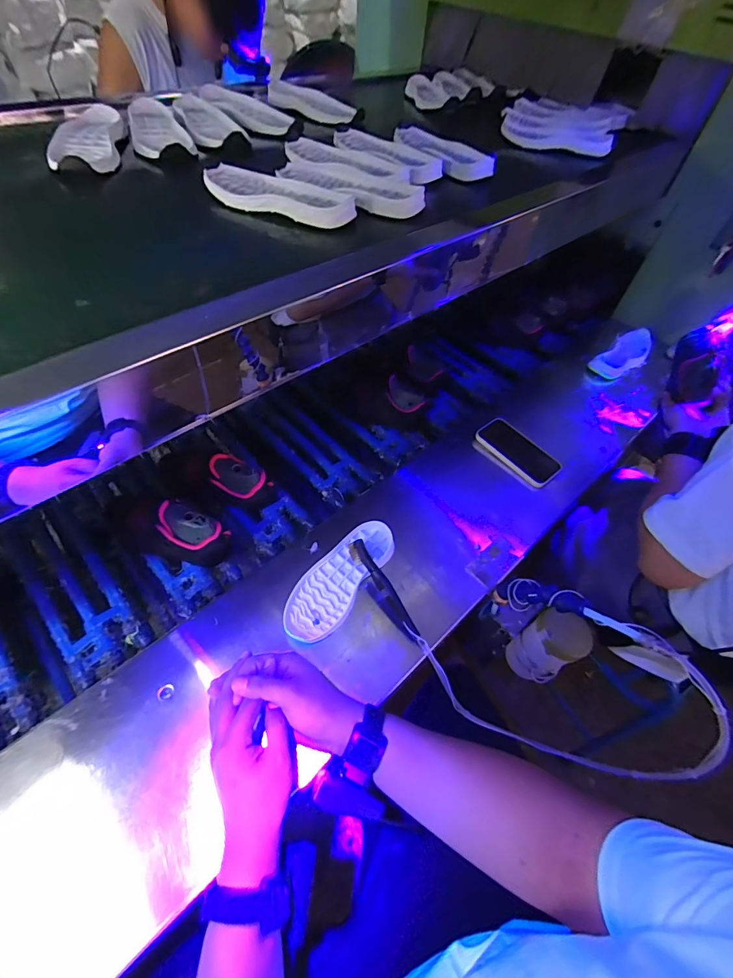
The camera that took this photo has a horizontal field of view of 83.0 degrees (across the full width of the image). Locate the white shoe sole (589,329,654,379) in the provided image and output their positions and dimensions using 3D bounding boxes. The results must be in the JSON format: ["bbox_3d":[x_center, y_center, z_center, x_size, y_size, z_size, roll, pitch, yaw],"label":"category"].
[{"bbox_3d":[0.596,-0.308,0.963,0.215,0.049,0.083,-35,63,-27],"label":"white shoe sole"}]

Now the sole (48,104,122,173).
[{"bbox_3d":[-0.395,-0.495,0.582,0.086,0.024,0.197,-10,55,-12],"label":"sole"}]

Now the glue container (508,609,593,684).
[{"bbox_3d":[0.269,0.234,0.618,0.059,0.146,0.070,-22,58,-20],"label":"glue container"}]

